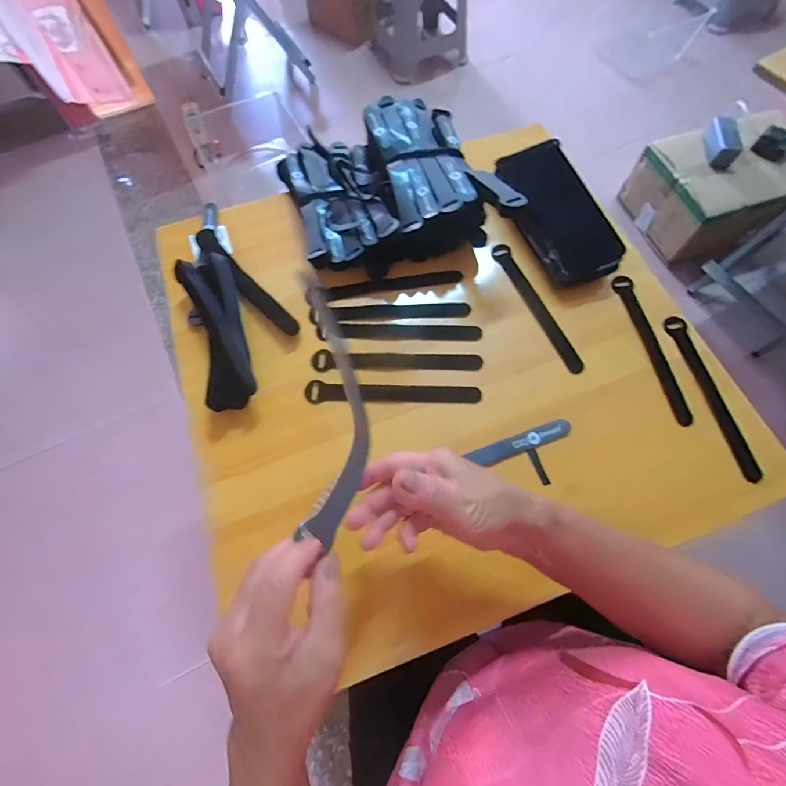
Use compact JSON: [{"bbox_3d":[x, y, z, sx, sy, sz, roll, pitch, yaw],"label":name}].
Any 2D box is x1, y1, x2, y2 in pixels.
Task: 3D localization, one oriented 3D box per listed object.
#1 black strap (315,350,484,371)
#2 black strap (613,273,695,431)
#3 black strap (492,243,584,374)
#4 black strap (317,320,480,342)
[{"bbox_3d":[0.005,-0.038,0.463,0.196,0.011,0.027,0,67,1],"label":"black strap"},{"bbox_3d":[0.306,-0.057,0.460,0.025,0.006,0.196,-8,69,-9],"label":"black strap"},{"bbox_3d":[0.178,-0.111,0.483,0.023,0.010,0.196,-22,69,-8],"label":"black strap"},{"bbox_3d":[0.007,-0.075,0.476,0.195,0.011,0.027,0,67,1],"label":"black strap"}]

